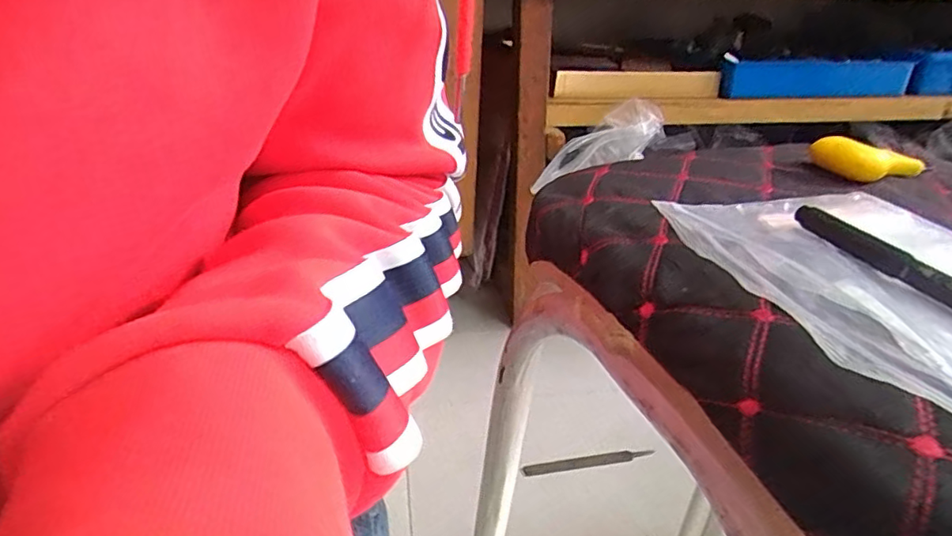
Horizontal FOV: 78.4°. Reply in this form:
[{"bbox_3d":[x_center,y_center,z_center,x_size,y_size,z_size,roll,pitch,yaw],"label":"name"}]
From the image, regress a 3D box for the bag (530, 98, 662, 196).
[{"bbox_3d":[0.180,-0.182,0.879,0.227,0.052,0.065,-30,32,0],"label":"bag"}]

